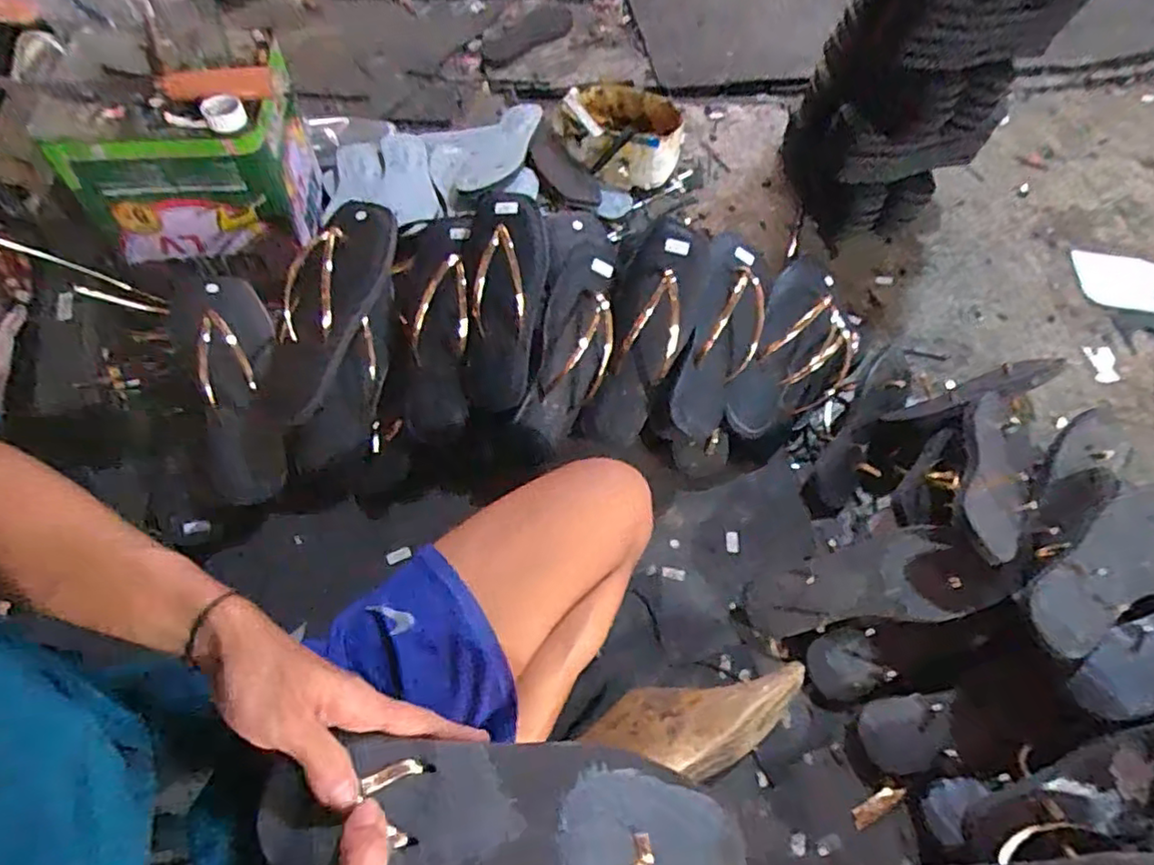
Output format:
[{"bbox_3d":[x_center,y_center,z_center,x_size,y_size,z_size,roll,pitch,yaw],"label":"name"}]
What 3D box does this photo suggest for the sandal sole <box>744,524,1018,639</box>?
[{"bbox_3d":[0.291,0.157,0.611,0.233,0.024,0.089,-22,80,14],"label":"sandal sole"}]

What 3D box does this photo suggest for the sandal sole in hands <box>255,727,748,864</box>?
[{"bbox_3d":[-0.034,0.221,0.341,0.260,0.020,0.093,12,61,-3],"label":"sandal sole in hands"}]

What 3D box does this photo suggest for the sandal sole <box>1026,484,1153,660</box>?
[{"bbox_3d":[0.499,0.121,0.563,0.227,0.021,0.083,-26,77,-18],"label":"sandal sole"}]

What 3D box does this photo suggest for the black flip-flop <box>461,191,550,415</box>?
[{"bbox_3d":[-0.082,-0.143,0.674,0.090,0.059,0.240,5,92,5],"label":"black flip-flop"}]

